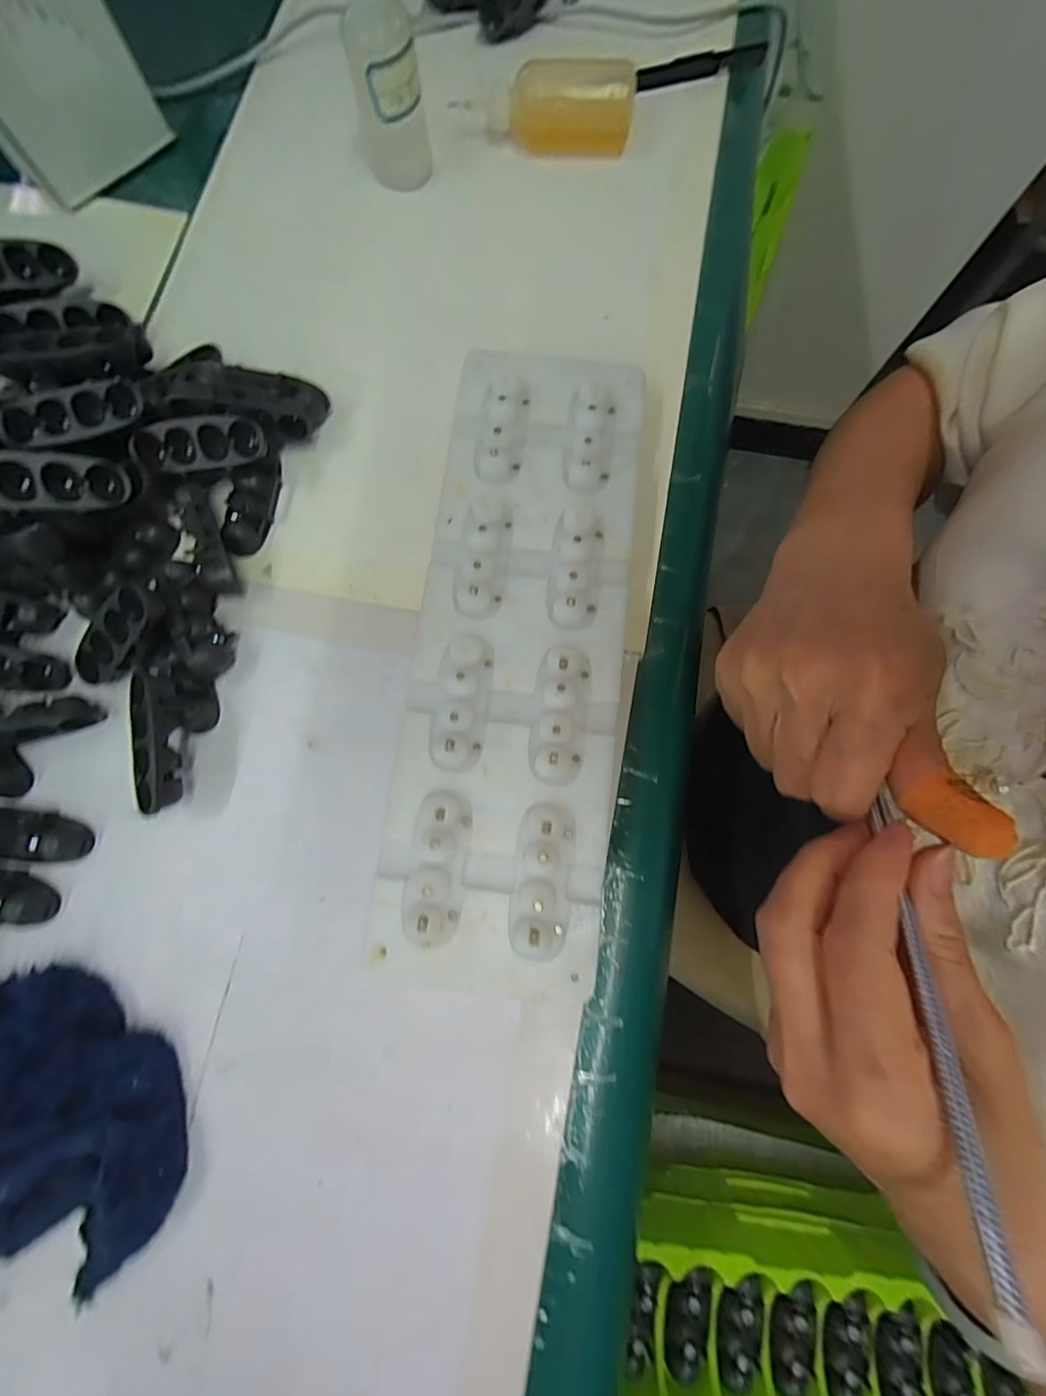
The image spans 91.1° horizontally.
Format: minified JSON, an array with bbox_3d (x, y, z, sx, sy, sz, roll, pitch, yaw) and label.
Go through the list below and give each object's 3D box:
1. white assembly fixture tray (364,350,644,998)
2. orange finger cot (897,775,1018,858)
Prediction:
[{"bbox_3d":[-0.001,-0.028,0.251,0.098,0.028,0.305,7,78,1],"label":"white assembly fixture tray"},{"bbox_3d":[0.134,0.035,0.156,0.023,0.015,0.017,36,80,7],"label":"orange finger cot"}]

